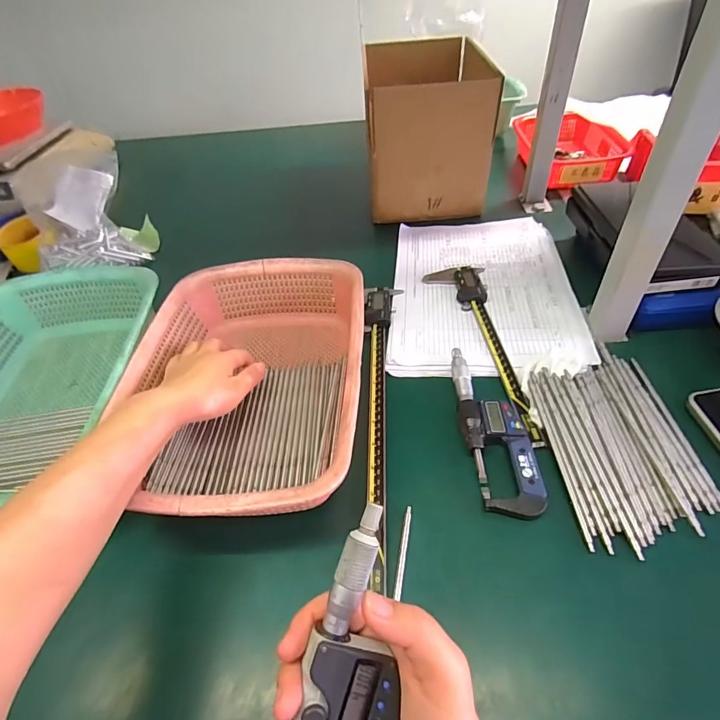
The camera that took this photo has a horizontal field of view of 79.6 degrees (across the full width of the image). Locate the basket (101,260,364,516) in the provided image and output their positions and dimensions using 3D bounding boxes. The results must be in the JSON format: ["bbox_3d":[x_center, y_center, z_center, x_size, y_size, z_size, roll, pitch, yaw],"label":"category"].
[{"bbox_3d":[-0.108,0.022,0.433,0.222,0.083,0.294,-1,49,5],"label":"basket"}]

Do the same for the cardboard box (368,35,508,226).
[{"bbox_3d":[0.103,-0.375,0.692,0.171,0.180,0.267,-3,46,3],"label":"cardboard box"}]

